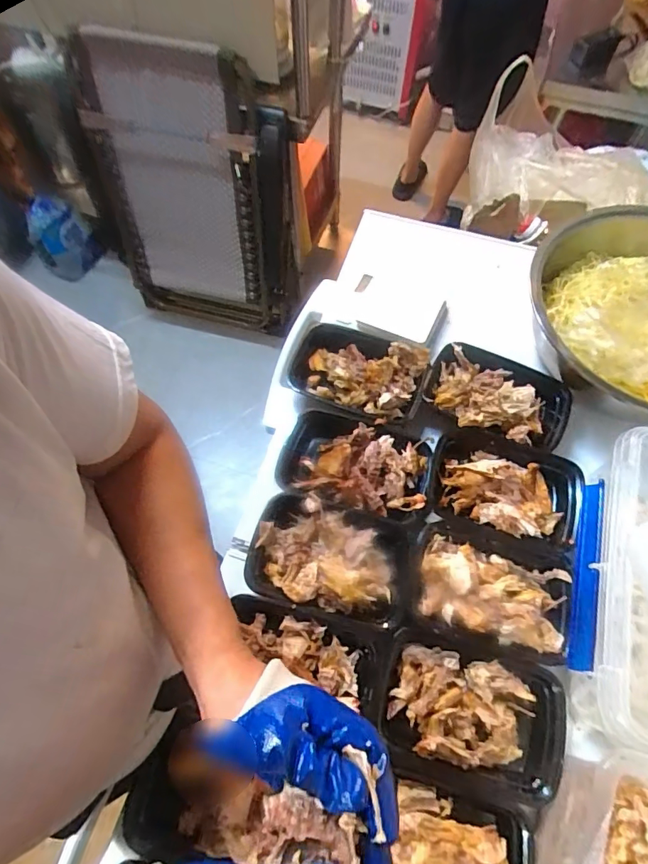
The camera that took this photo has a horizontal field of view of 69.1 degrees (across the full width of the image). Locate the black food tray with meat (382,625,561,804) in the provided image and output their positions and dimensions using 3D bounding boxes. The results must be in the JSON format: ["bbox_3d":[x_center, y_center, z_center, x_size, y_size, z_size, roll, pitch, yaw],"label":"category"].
[{"bbox_3d":[0.171,0.324,0.550,0.199,0.052,0.136,14,65,6],"label":"black food tray with meat"}]

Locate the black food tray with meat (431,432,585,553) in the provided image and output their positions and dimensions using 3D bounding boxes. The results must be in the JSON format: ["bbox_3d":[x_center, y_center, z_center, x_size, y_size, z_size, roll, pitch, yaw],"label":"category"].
[{"bbox_3d":[0.252,0.078,0.660,0.193,0.055,0.139,16,66,6],"label":"black food tray with meat"}]

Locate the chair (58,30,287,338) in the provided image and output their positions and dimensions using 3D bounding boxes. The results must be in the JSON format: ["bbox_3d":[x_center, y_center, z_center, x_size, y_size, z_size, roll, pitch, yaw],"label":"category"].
[{"bbox_3d":[-0.459,-0.744,1.634,0.695,0.946,0.235,17,66,7],"label":"chair"}]

